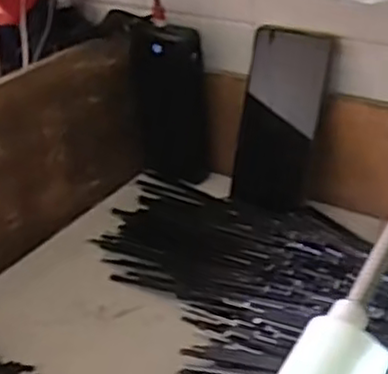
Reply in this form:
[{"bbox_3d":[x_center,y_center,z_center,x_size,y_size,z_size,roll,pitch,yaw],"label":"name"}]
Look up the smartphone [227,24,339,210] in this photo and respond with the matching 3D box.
[{"bbox_3d":[0.078,-0.060,0.641,0.070,0.160,0.008,16,15,24],"label":"smartphone"}]

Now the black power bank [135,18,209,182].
[{"bbox_3d":[-0.024,-0.079,0.695,0.072,0.149,0.035,21,40,35],"label":"black power bank"}]

